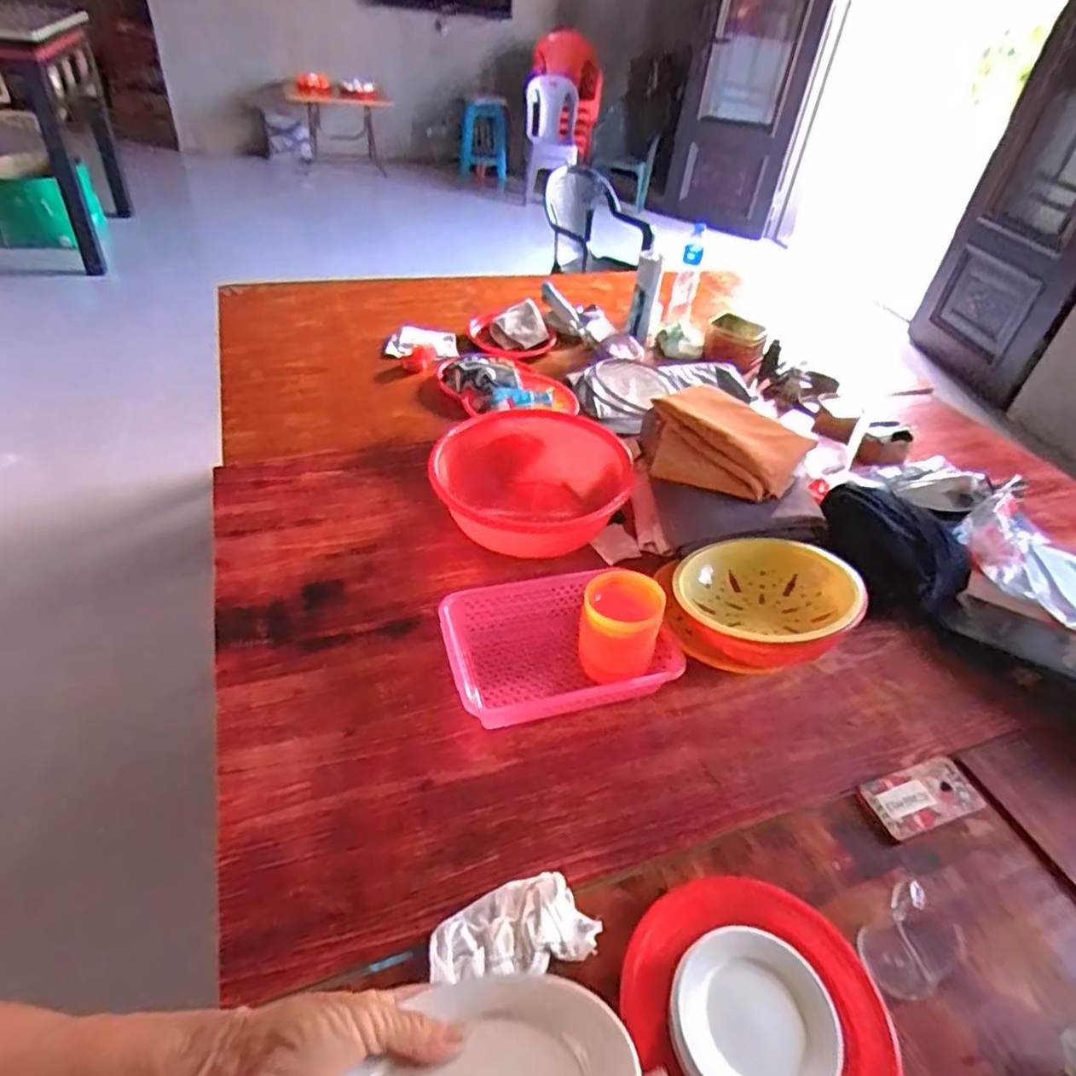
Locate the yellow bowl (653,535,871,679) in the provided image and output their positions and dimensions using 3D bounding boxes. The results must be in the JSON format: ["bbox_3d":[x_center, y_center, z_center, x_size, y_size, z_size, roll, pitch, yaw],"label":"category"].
[{"bbox_3d":[0.317,0.096,1.001,0.279,0.140,0.232,20,42,16],"label":"yellow bowl"}]

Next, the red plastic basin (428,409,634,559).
[{"bbox_3d":[-0.008,-0.095,1.195,0.334,0.134,0.329,4,41,-4],"label":"red plastic basin"}]

